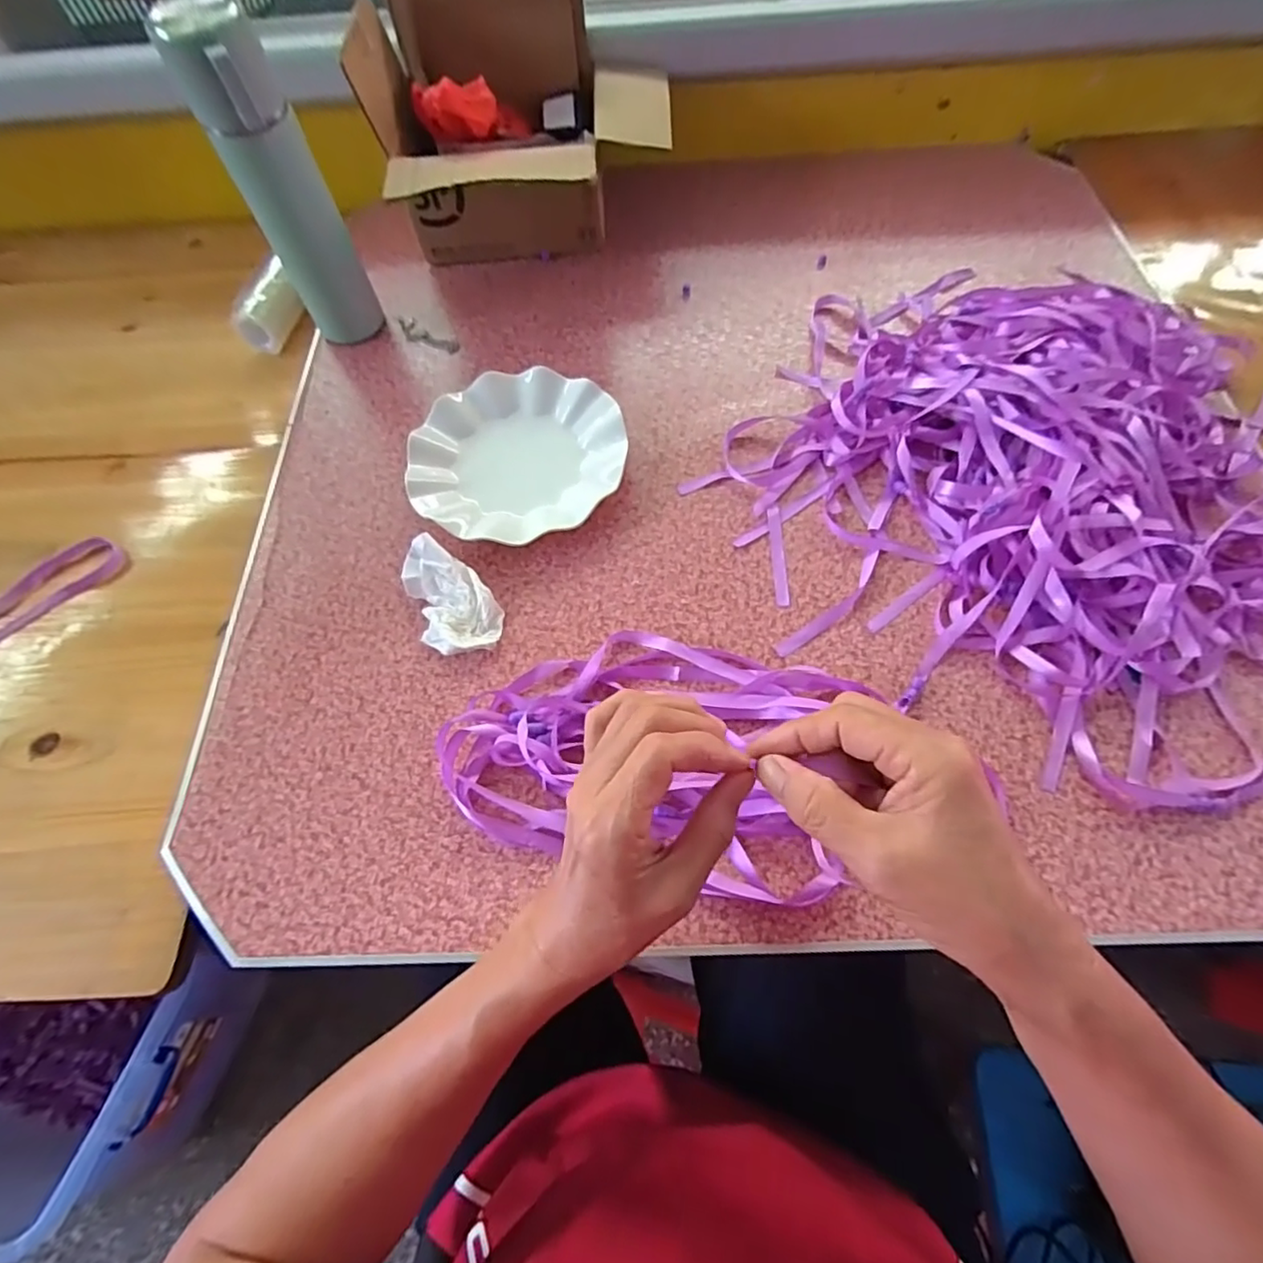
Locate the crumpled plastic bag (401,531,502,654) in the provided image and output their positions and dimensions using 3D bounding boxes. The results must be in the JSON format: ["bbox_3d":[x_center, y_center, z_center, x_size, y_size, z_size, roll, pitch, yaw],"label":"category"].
[{"bbox_3d":[-0.142,-0.028,0.465,0.058,0.029,0.099,-30,67,-11],"label":"crumpled plastic bag"}]

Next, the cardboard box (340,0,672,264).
[{"bbox_3d":[-0.104,-0.496,0.607,0.274,0.182,0.204,-9,64,-1],"label":"cardboard box"}]

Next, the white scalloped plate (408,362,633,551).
[{"bbox_3d":[-0.098,-0.151,0.523,0.174,0.026,0.180,-1,65,3],"label":"white scalloped plate"}]

